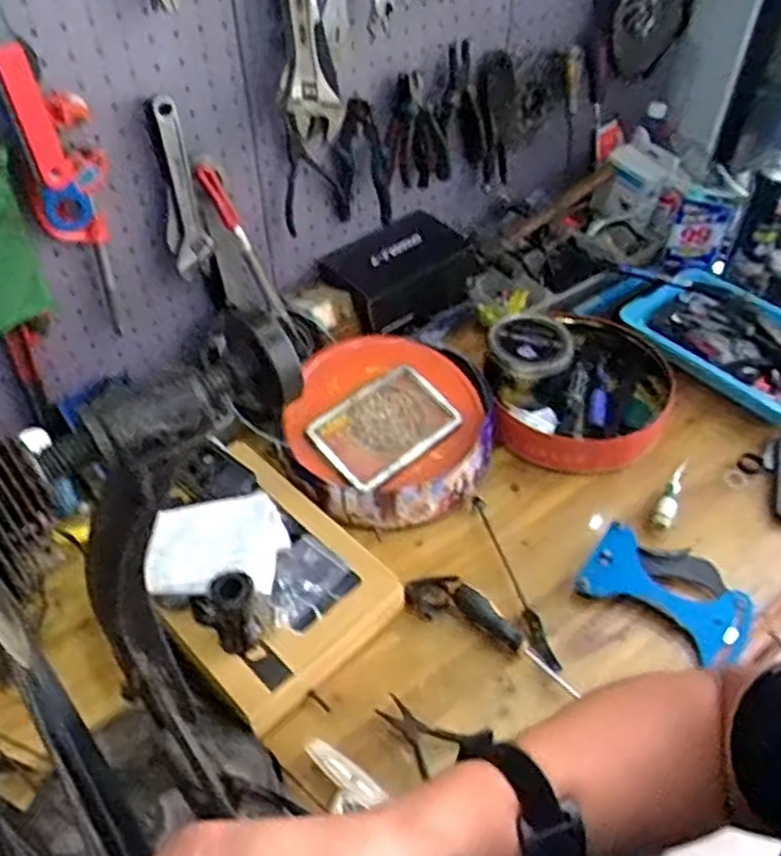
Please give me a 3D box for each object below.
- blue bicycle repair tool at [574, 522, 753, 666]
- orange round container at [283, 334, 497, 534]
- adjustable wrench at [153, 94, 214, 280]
[{"bbox_3d":[0.340,0.192,0.869,0.193,0.026,0.122,27,53,24],"label":"blue bicycle repair tool"},{"bbox_3d":[-0.002,0.001,0.988,0.282,0.095,0.282,5,58,-8],"label":"orange round container"},{"bbox_3d":[-0.265,-0.293,0.892,0.047,0.222,0.020,-23,51,-19],"label":"adjustable wrench"}]

